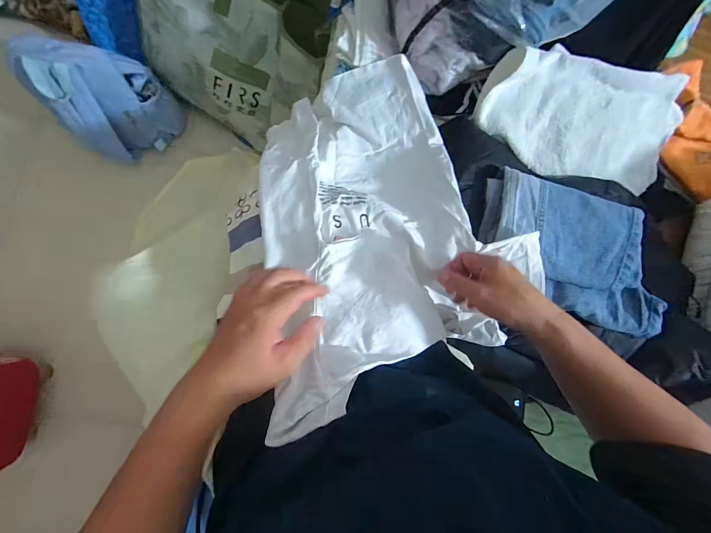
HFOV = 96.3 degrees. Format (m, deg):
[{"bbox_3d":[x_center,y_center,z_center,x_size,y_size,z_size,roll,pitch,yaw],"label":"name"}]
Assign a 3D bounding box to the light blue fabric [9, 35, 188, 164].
[{"bbox_3d":[-0.610,-0.415,0.794,0.254,0.285,0.171,-31,88,-8],"label":"light blue fabric"}]

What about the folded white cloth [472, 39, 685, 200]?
[{"bbox_3d":[0.377,-0.242,0.516,0.351,0.062,0.186,14,101,-4],"label":"folded white cloth"}]

